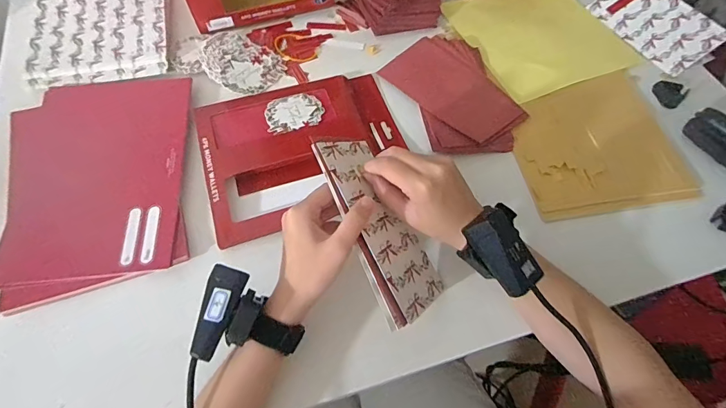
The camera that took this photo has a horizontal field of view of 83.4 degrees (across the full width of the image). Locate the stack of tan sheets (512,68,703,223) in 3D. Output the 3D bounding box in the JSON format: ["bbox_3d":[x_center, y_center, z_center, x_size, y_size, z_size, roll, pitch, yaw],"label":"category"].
[{"bbox_3d":[0.284,-0.080,0.504,0.196,0.010,0.195,-7,63,-6],"label":"stack of tan sheets"}]

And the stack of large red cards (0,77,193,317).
[{"bbox_3d":[-0.295,-0.037,0.458,0.202,0.009,0.274,-14,64,-9],"label":"stack of large red cards"}]

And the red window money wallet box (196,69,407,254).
[{"bbox_3d":[-0.072,-0.078,0.488,0.237,0.007,0.190,-20,65,-12],"label":"red window money wallet box"}]

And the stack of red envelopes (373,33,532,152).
[{"bbox_3d":[0.121,-0.147,0.528,0.134,0.016,0.195,-20,65,-12],"label":"stack of red envelopes"}]

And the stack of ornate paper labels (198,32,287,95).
[{"bbox_3d":[-0.171,-0.194,0.556,0.121,0.009,0.085,35,67,15],"label":"stack of ornate paper labels"}]

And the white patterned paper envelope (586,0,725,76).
[{"bbox_3d":[0.421,-0.268,0.593,0.085,0.011,0.174,-37,64,13],"label":"white patterned paper envelope"}]

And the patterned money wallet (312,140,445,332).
[{"bbox_3d":[0.016,0.018,0.381,0.090,0.013,0.172,-16,78,-57],"label":"patterned money wallet"}]

